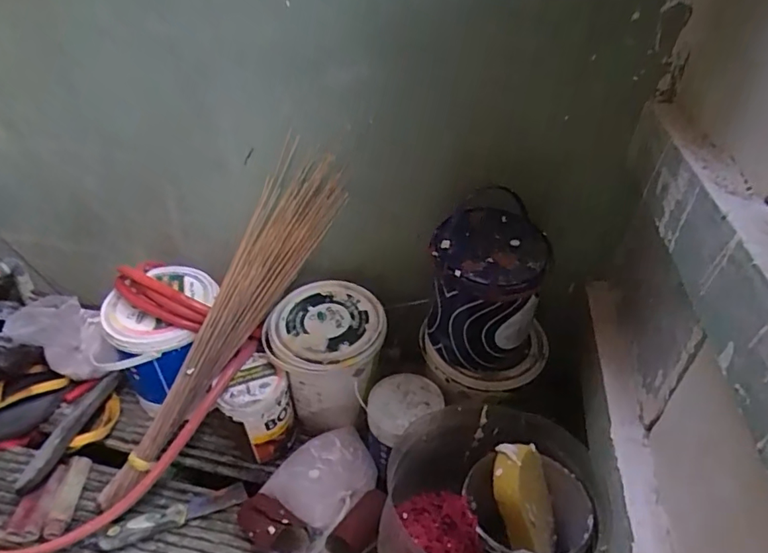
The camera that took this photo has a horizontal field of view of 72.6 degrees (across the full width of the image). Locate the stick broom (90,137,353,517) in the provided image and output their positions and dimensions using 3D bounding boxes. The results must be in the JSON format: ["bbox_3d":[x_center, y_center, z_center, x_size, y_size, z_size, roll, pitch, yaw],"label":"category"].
[{"bbox_3d":[-0.230,0.081,0.775,0.096,0.118,0.589,31,89,36],"label":"stick broom"}]

